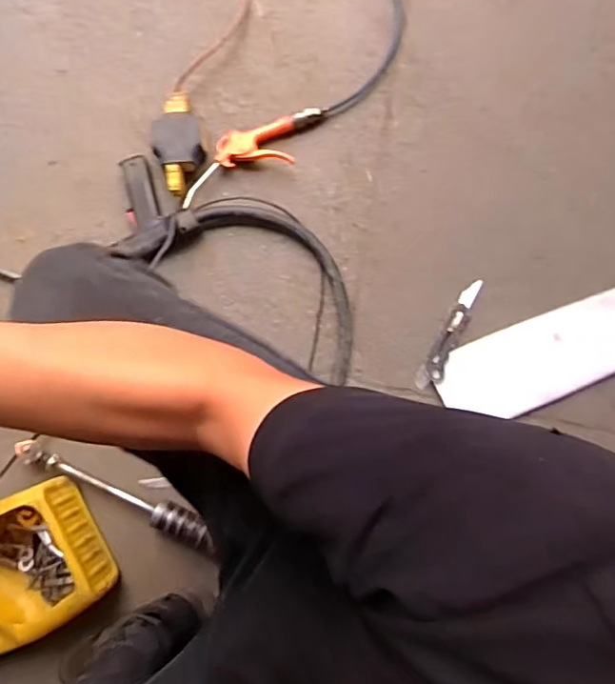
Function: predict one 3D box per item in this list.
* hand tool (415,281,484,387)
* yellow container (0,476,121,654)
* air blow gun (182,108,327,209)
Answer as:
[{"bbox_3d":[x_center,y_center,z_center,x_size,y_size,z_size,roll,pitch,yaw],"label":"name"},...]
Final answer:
[{"bbox_3d":[0.232,-0.013,0.862,0.036,0.012,0.196,25,88,5],"label":"hand tool"},{"bbox_3d":[-0.457,0.353,0.832,0.250,0.111,0.207,-26,85,1],"label":"yellow container"},{"bbox_3d":[-0.090,-0.316,0.885,0.264,0.043,0.100,-21,85,2],"label":"air blow gun"}]

